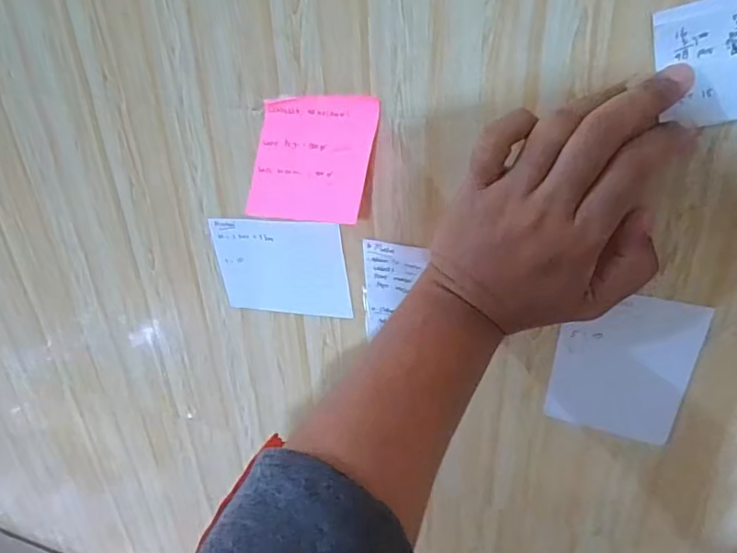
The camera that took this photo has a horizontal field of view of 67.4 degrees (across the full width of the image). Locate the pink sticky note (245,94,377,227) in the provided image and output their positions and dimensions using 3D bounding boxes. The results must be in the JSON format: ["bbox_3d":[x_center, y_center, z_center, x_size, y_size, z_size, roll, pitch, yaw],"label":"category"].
[{"bbox_3d":[-0.034,-0.069,0.325,0.074,0.073,0.004,8,-3,22],"label":"pink sticky note"}]

